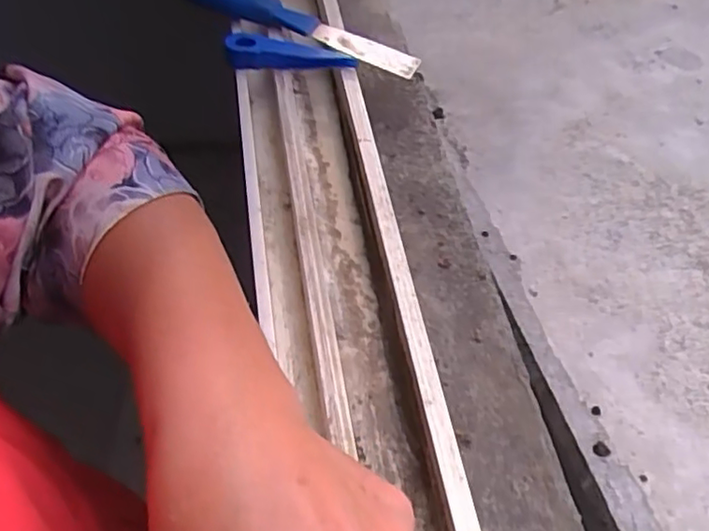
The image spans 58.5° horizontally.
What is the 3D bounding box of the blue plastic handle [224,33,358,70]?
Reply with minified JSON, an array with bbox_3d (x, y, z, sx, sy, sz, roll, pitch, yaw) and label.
[{"bbox_3d":[-0.044,-0.140,0.426,0.084,0.019,0.027,5,54,3],"label":"blue plastic handle"}]

